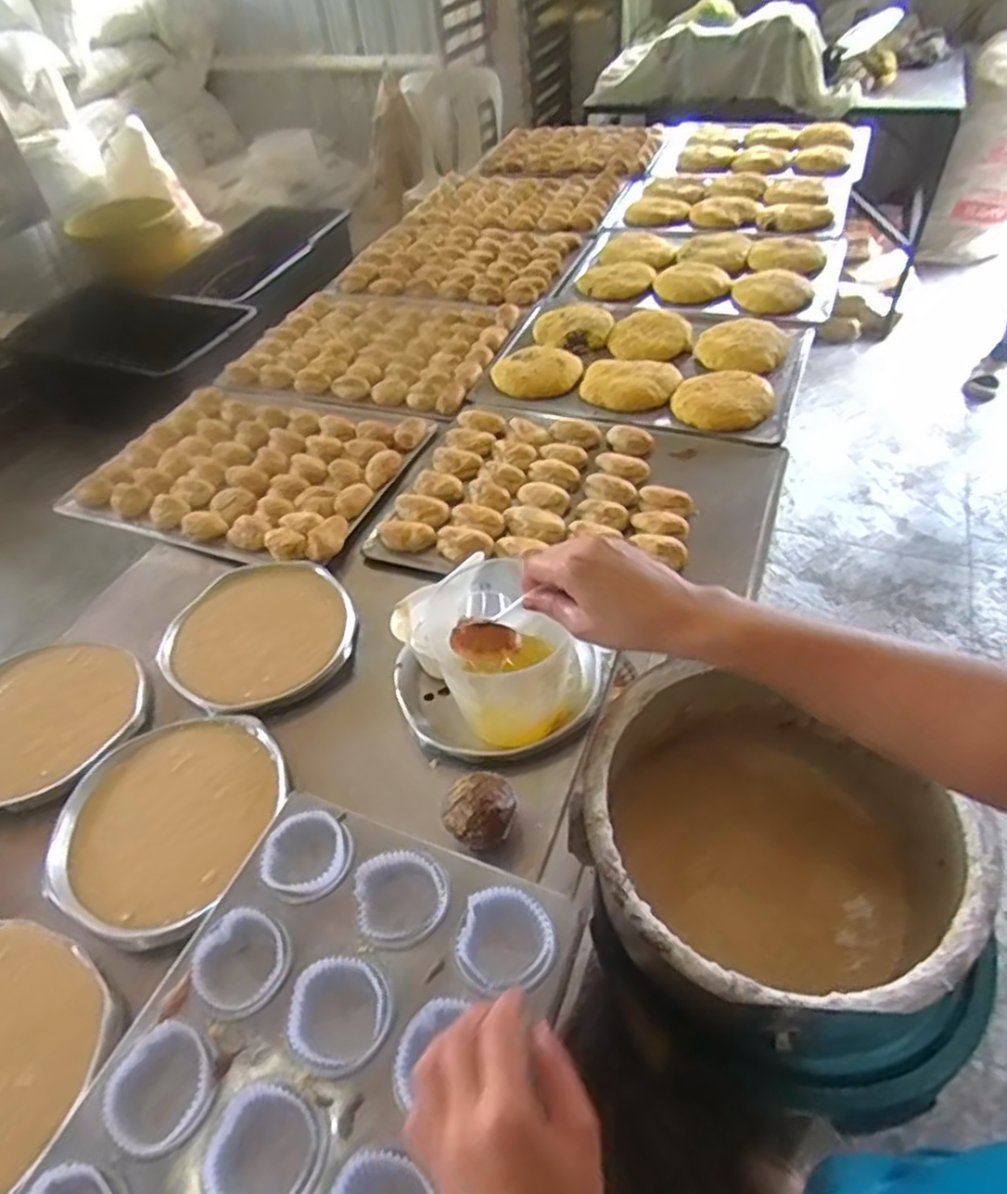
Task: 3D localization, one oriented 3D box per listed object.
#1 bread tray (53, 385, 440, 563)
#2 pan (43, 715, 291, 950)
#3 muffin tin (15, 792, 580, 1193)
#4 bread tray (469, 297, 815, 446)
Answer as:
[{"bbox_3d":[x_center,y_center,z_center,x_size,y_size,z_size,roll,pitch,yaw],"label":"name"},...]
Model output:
[{"bbox_3d":[-0.362,-0.187,0.991,0.449,0.039,0.312,15,51,19],"label":"bread tray"},{"bbox_3d":[-0.291,0.197,0.615,0.192,0.025,0.190,-3,47,3],"label":"pan"},{"bbox_3d":[-0.124,0.312,0.456,0.258,0.035,0.333,16,51,20],"label":"muffin tin"},{"bbox_3d":[0.213,-0.368,1.068,0.449,0.032,0.338,16,51,20],"label":"bread tray"}]

